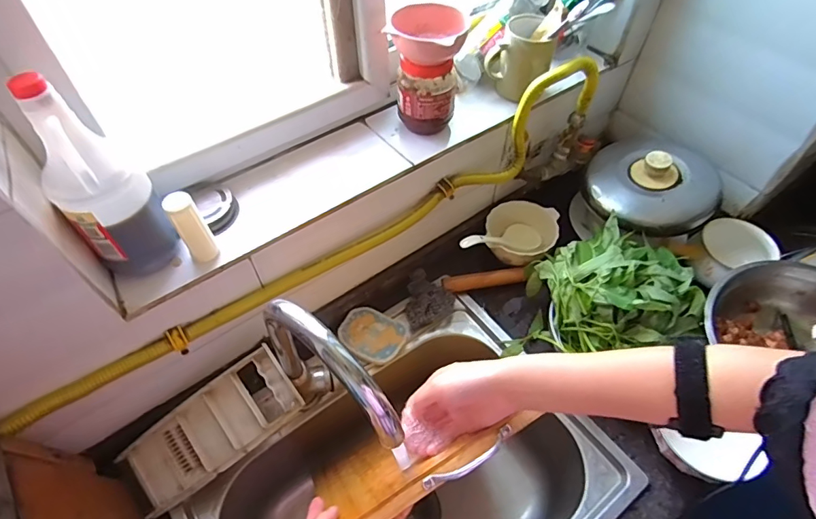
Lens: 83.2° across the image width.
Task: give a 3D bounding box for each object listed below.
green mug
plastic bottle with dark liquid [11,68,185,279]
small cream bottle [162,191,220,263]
[{"bbox_3d":[0.175,-0.317,0.719,0.092,0.100,0.098,14,54,10],"label":"green mug"},{"bbox_3d":[-0.318,-0.080,0.464,0.081,0.216,0.084,-37,61,-24],"label":"plastic bottle with dark liquid"},{"bbox_3d":[-0.241,-0.034,0.516,0.029,0.091,0.027,-34,60,-23],"label":"small cream bottle"}]

